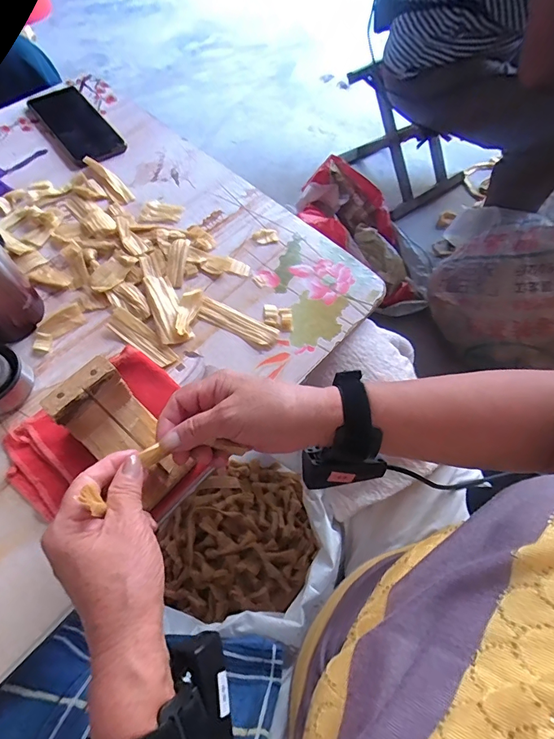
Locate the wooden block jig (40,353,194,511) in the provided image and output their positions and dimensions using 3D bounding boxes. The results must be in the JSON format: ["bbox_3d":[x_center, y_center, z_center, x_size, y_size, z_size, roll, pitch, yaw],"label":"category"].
[{"bbox_3d":[-0.128,0.054,0.340,0.106,0.068,0.059,40,69,15],"label":"wooden block jig"}]

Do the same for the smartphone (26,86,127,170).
[{"bbox_3d":[-0.291,-0.355,0.580,0.078,0.006,0.182,-34,70,-17],"label":"smartphone"}]

